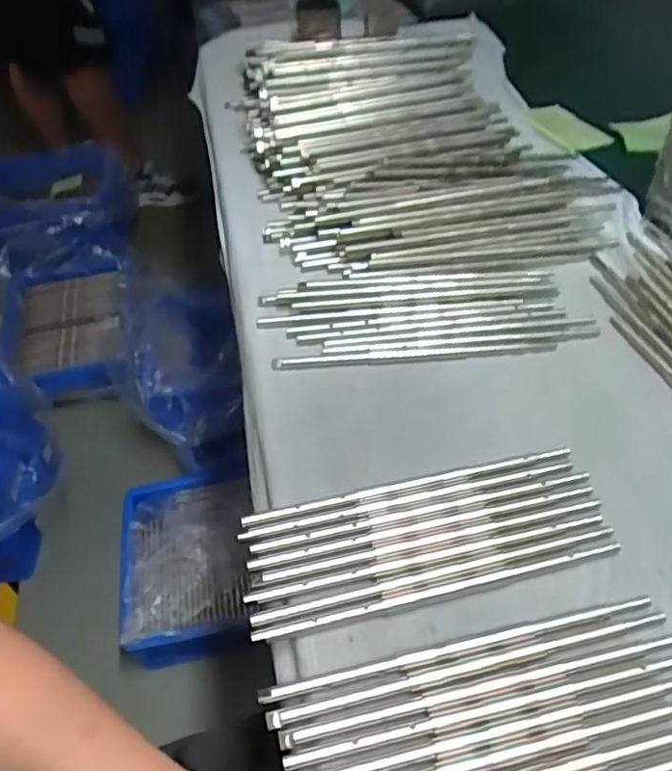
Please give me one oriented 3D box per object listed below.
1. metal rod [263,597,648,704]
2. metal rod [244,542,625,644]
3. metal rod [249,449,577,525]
[{"bbox_3d":[0.065,0.136,0.330,0.209,0.007,0.008,-12,49,-6],"label":"metal rod"},{"bbox_3d":[0.059,0.114,0.354,0.210,0.009,0.008,-12,49,-6],"label":"metal rod"},{"bbox_3d":[0.047,0.064,0.401,0.212,0.004,0.008,-12,49,-5],"label":"metal rod"}]

